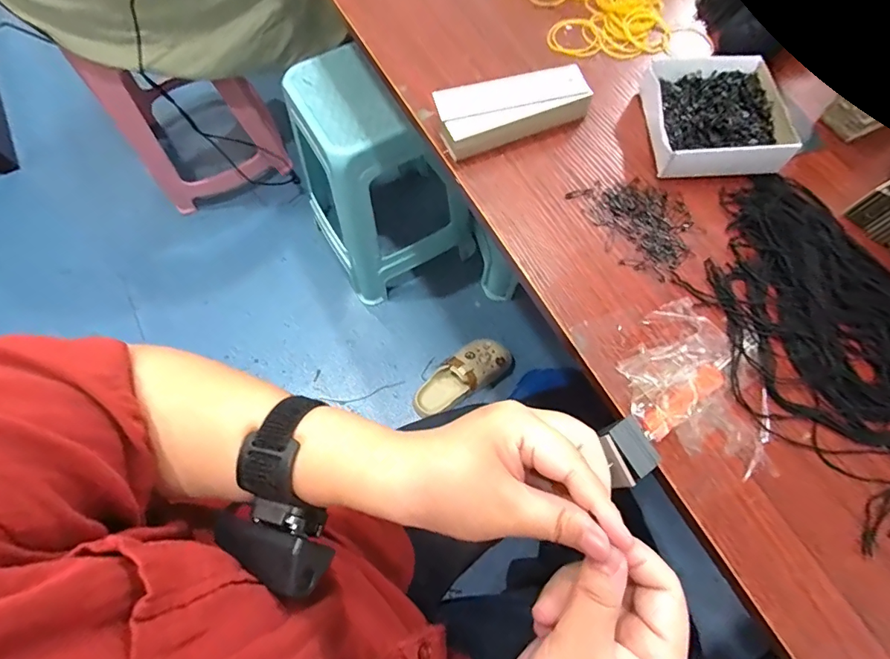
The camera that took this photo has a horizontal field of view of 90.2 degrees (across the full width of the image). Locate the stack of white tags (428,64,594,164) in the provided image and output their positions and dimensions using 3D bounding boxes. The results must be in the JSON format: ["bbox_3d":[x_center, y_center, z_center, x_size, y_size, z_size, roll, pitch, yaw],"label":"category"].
[{"bbox_3d":[0.055,-0.185,0.370,0.123,0.028,0.048,-22,69,-9],"label":"stack of white tags"}]

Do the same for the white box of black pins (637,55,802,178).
[{"bbox_3d":[0.222,-0.177,0.365,0.109,0.030,0.109,0,67,0],"label":"white box of black pins"}]

